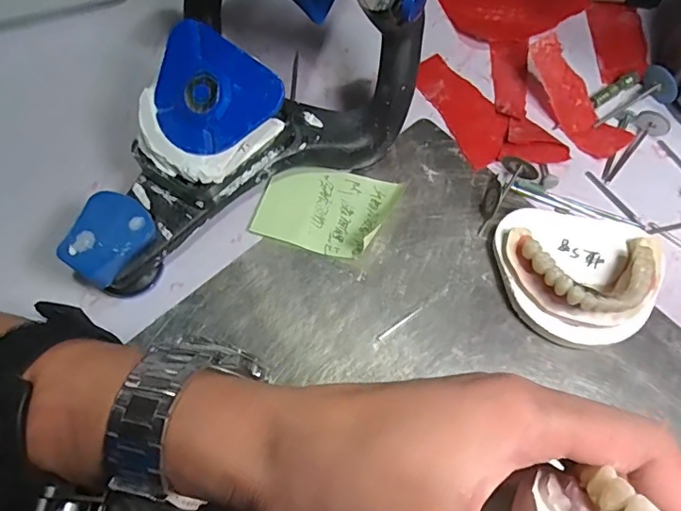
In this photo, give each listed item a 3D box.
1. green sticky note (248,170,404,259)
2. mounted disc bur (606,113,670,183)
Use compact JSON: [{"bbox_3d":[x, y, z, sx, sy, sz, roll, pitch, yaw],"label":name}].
[{"bbox_3d":[-0.008,-0.025,0.283,0.067,0.004,0.050,16,67,8],"label":"green sticky note"},{"bbox_3d":[0.162,-0.059,0.292,0.016,0.012,0.047,38,72,16],"label":"mounted disc bur"}]

